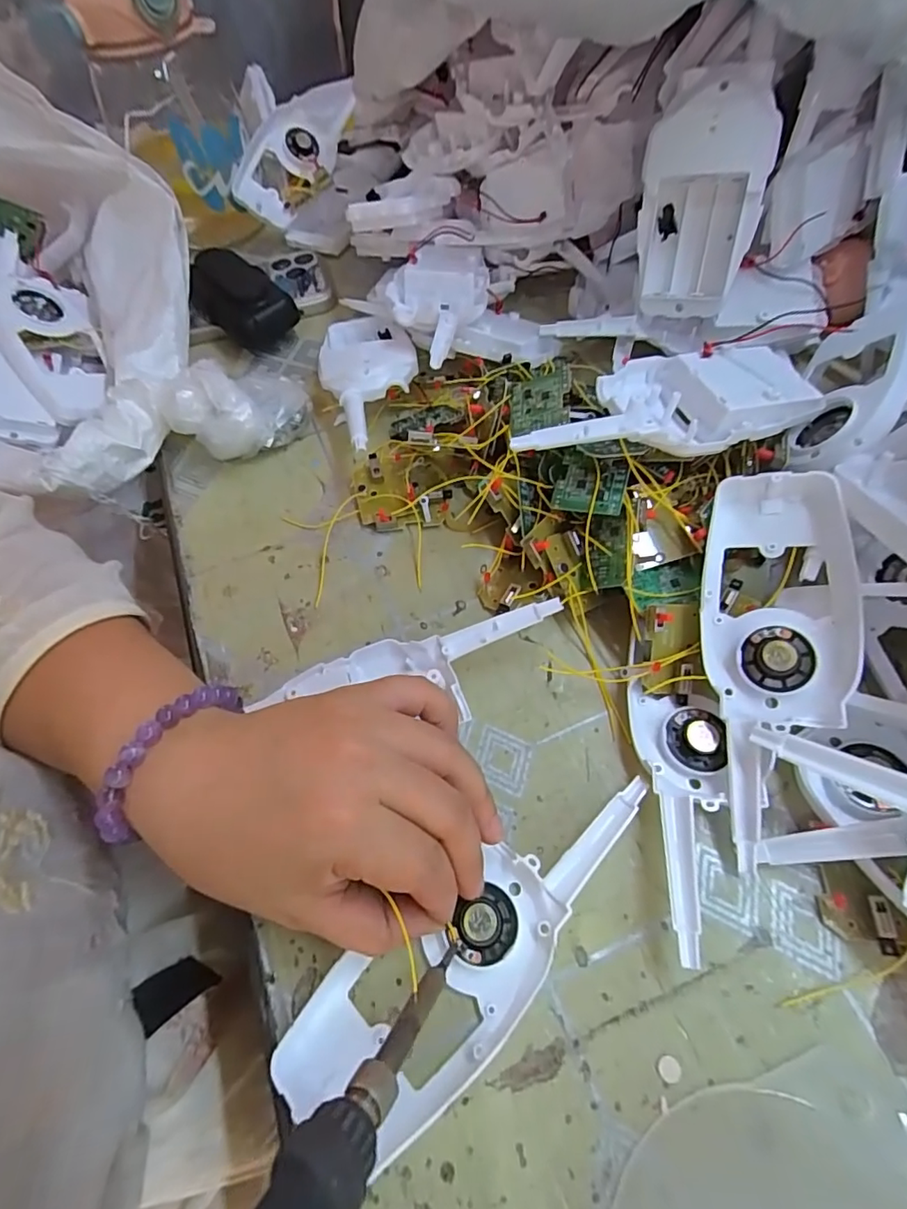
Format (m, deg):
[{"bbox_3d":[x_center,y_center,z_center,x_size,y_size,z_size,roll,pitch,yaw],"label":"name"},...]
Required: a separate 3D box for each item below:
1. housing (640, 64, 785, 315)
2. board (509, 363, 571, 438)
[{"bbox_3d":[0.136,-0.222,0.302,0.062,0.108,0.025,11,49,21],"label":"housing"},{"bbox_3d":[0.048,-0.111,0.298,0.036,0.004,0.030,-5,88,31],"label":"board"}]

